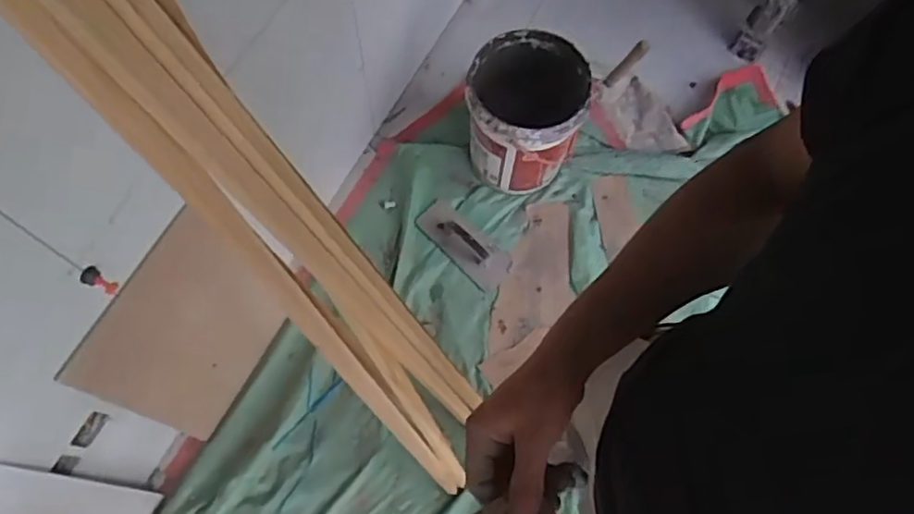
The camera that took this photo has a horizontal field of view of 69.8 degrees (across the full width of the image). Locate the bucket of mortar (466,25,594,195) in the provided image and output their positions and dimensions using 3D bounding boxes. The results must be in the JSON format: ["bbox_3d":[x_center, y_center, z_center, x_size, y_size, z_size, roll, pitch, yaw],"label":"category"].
[{"bbox_3d":[0.190,-0.378,1.778,0.296,0.350,0.293,1,67,-2],"label":"bucket of mortar"}]

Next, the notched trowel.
[{"bbox_3d":[0.021,-0.043,1.827,0.295,0.062,0.117,42,72,14],"label":"notched trowel"}]

